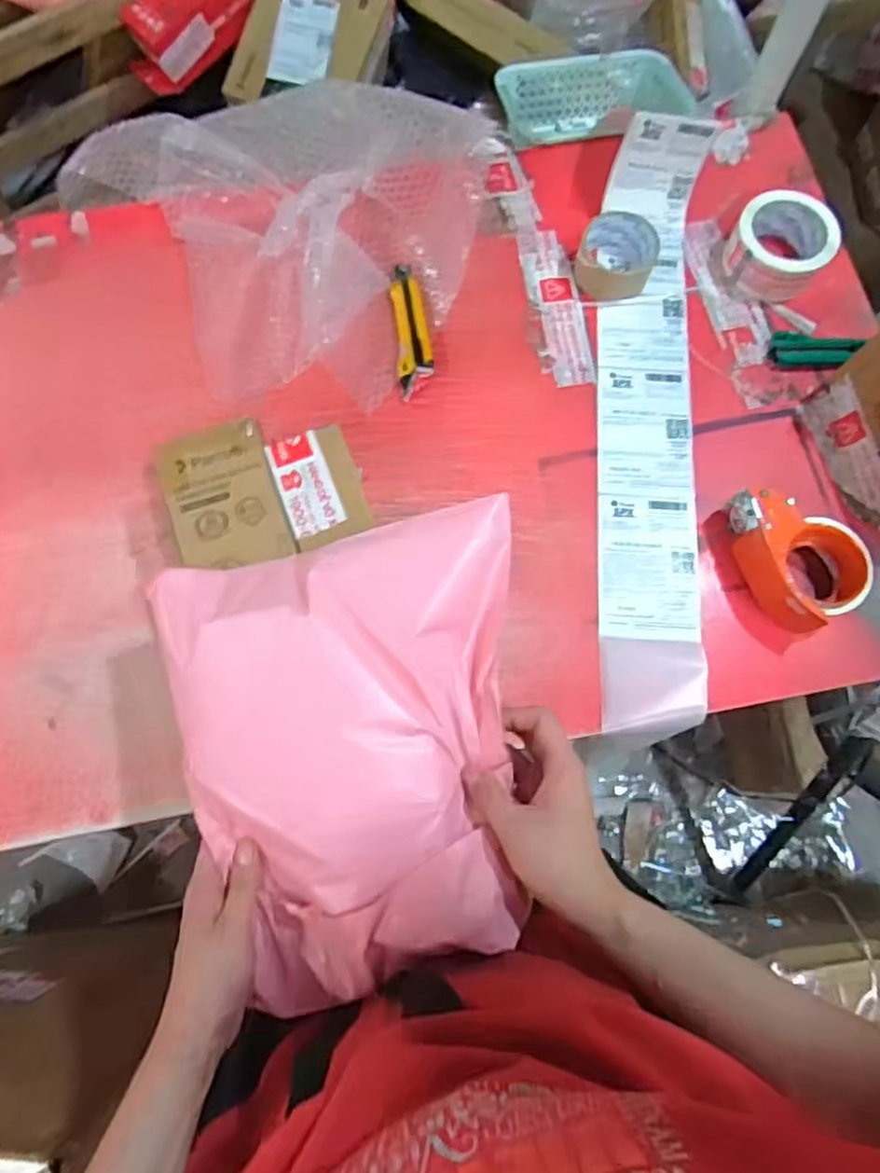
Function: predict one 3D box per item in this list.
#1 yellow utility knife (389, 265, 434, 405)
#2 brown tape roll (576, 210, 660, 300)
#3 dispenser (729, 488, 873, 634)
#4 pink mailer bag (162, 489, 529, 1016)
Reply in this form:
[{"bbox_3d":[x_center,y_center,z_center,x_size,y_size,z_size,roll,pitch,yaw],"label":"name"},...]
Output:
[{"bbox_3d":[-0.031,-0.283,0.750,0.038,0.012,0.164,-5,75,-3],"label":"yellow utility knife"},{"bbox_3d":[0.197,-0.365,0.762,0.084,0.038,0.087,0,75,-2],"label":"brown tape roll"},{"bbox_3d":[0.345,-0.025,0.662,0.098,0.075,0.135,-6,75,-3],"label":"dispenser"},{"bbox_3d":[-0.057,0.122,0.518,0.258,0.063,0.330,-10,75,-4],"label":"pink mailer bag"}]

